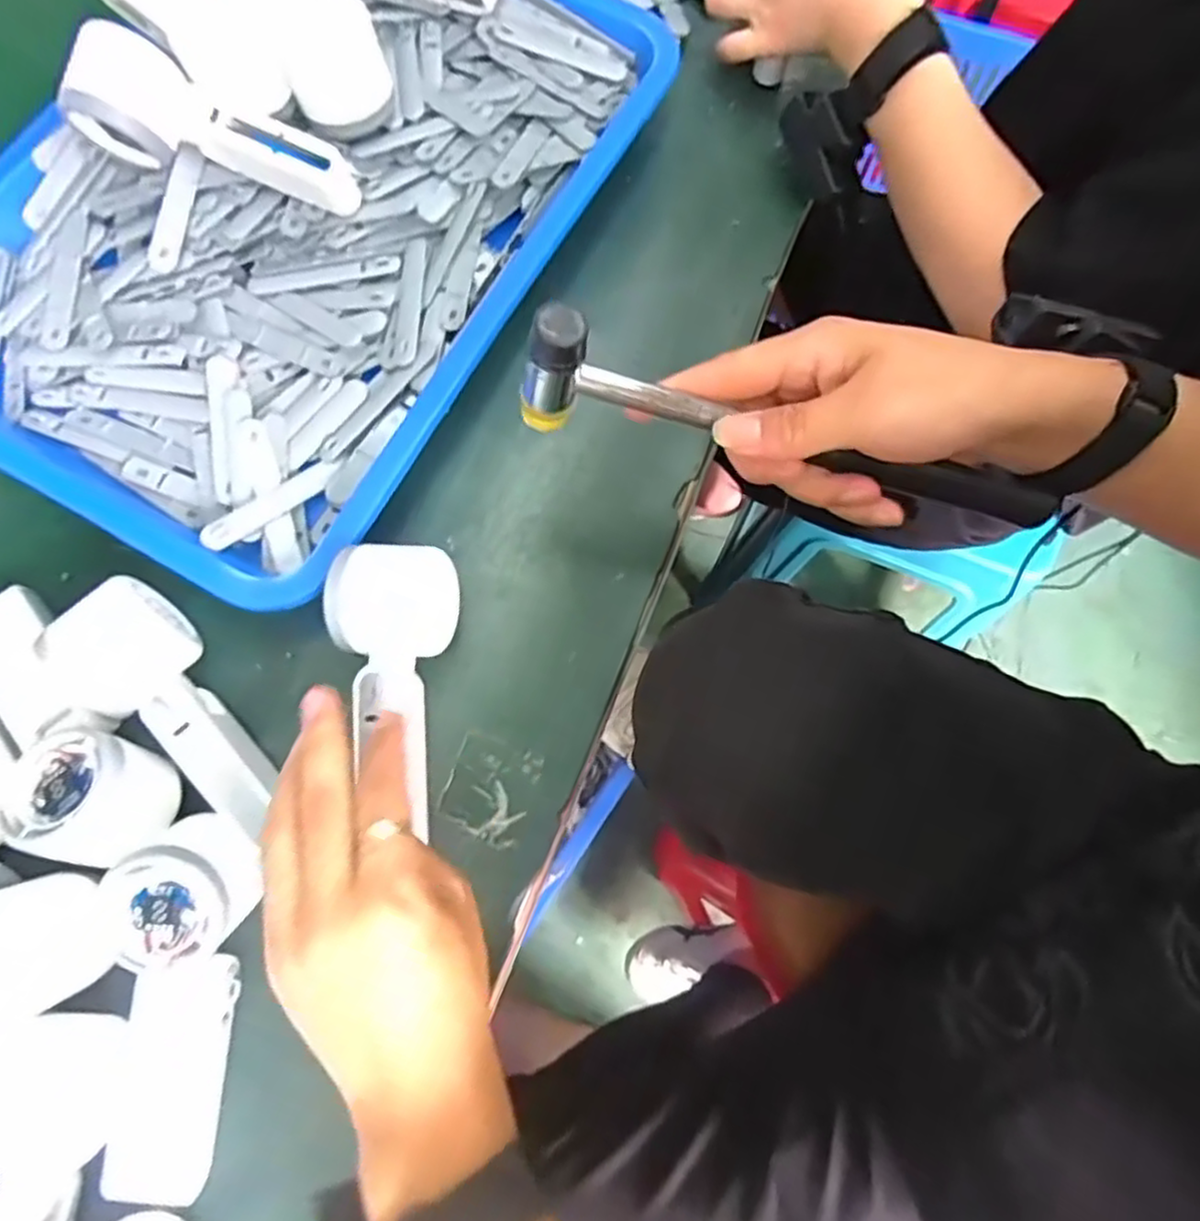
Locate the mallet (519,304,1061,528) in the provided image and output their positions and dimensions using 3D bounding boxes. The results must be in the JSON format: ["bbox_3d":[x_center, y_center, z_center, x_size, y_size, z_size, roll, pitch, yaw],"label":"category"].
[{"bbox_3d":[0.088,-0.074,0.309,0.245,0.057,0.024,15,75,-3],"label":"mallet"}]

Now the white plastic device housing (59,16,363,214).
[{"bbox_3d":[-0.228,-0.285,0.419,0.165,0.069,0.054,11,75,3],"label":"white plastic device housing"}]

